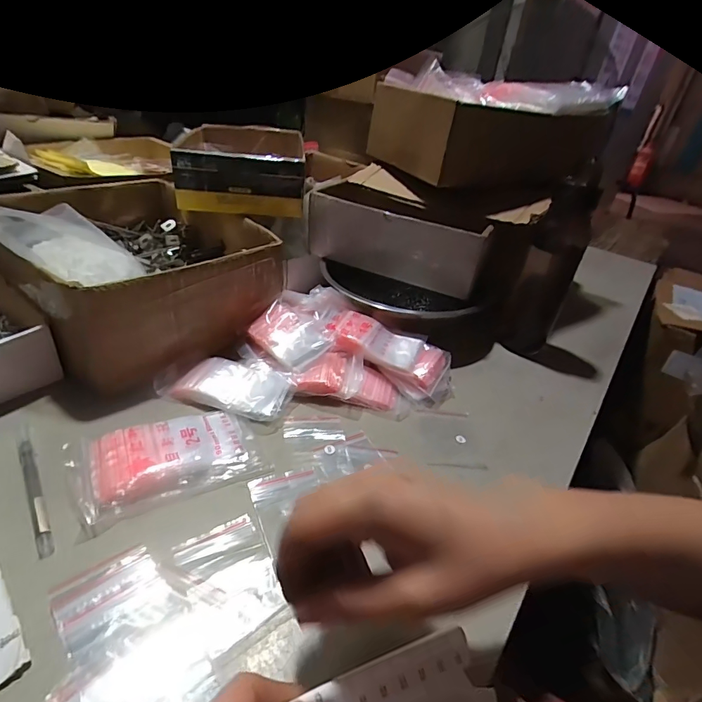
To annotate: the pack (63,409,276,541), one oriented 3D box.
[{"bbox_3d":[-0.154,0.090,0.363,0.145,0.016,0.088,-14,40,-28],"label":"pack"}]

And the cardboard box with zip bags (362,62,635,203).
[{"bbox_3d":[0.244,-0.350,0.673,0.383,0.134,0.226,-14,40,-29],"label":"cardboard box with zip bags"}]

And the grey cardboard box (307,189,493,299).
[{"bbox_3d":[0.067,-0.157,0.604,0.259,0.115,0.077,20,36,18],"label":"grey cardboard box"}]

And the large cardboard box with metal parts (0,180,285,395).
[{"bbox_3d":[-0.277,-0.117,0.546,0.334,0.104,0.271,30,40,29],"label":"large cardboard box with metal parts"}]

